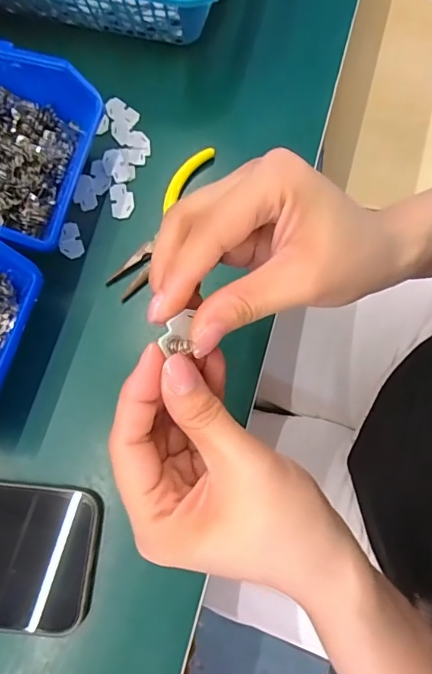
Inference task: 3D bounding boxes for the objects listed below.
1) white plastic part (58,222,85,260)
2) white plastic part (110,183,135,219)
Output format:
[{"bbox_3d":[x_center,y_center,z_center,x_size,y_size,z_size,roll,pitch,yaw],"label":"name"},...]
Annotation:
[{"bbox_3d":[-0.102,-0.067,0.329,0.016,0.004,0.026,-17,77,-5],"label":"white plastic part"},{"bbox_3d":[-0.067,-0.097,0.336,0.016,0.004,0.026,-7,76,-3],"label":"white plastic part"}]

